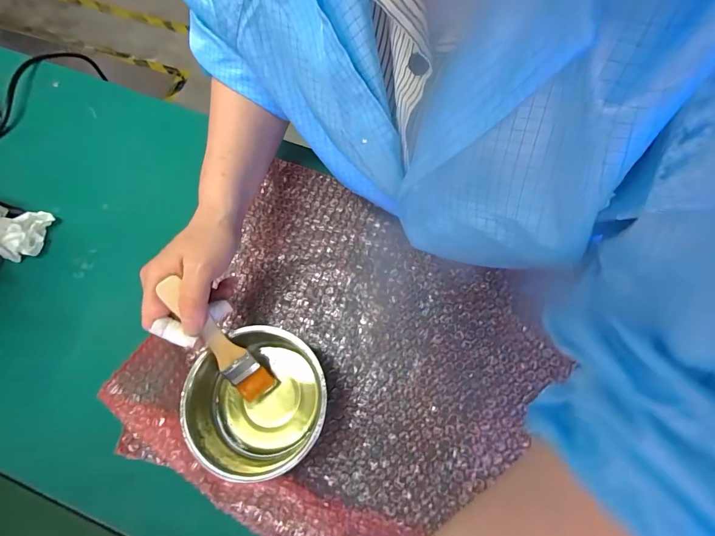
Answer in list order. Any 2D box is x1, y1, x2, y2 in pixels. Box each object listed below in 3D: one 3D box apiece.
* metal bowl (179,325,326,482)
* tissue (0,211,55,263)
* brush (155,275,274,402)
[{"bbox_3d":[-0.089,0.122,0.333,0.121,0.071,0.114,-1,74,2],"label":"metal bowl"},{"bbox_3d":[-0.386,-0.040,0.405,0.037,0.034,0.059,8,74,5],"label":"tissue"},{"bbox_3d":[-0.122,0.068,0.312,0.027,0.143,0.013,-33,31,-7],"label":"brush"}]

